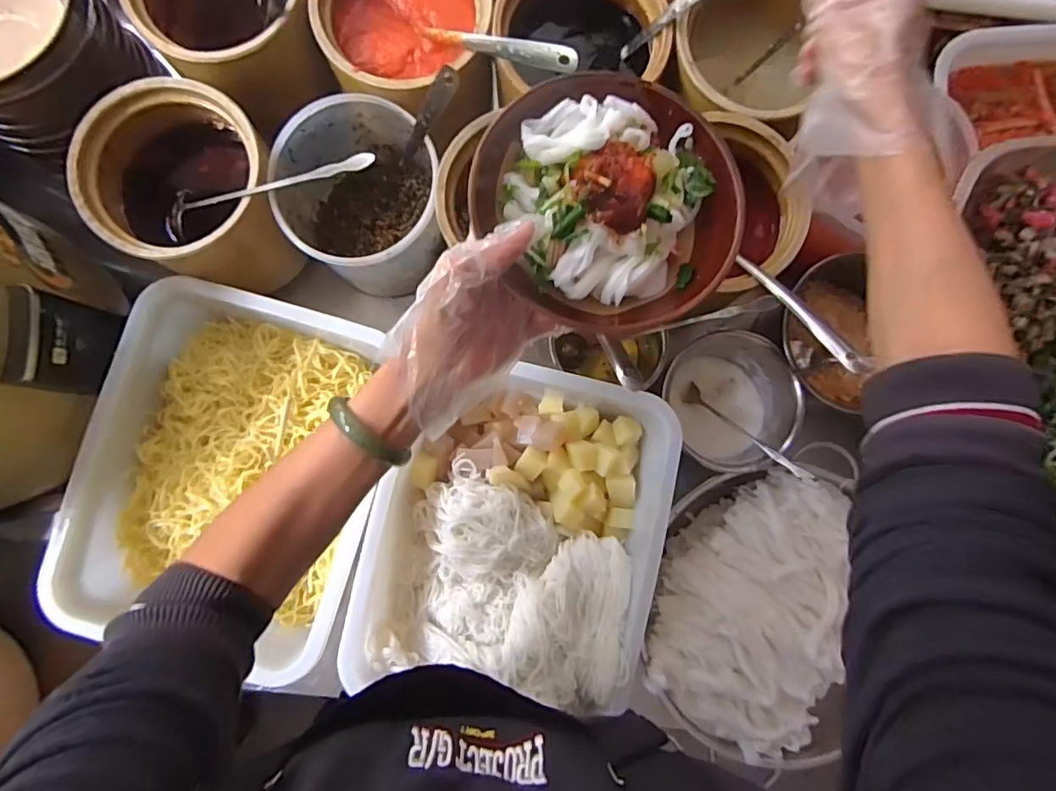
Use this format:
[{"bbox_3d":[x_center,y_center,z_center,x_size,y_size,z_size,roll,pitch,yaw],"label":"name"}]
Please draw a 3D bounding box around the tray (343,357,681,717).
[{"bbox_3d":[-0.011,0.135,0.549,0.266,0.089,0.321,14,86,-1],"label":"tray"}]

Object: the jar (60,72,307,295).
[{"bbox_3d":[-0.312,-0.193,0.539,0.153,0.131,0.160,0,87,-2],"label":"jar"}]

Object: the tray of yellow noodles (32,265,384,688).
[{"bbox_3d":[-0.276,0.072,0.545,0.261,0.080,0.343,16,86,-1],"label":"tray of yellow noodles"}]

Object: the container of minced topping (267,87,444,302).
[{"bbox_3d":[-0.160,-0.190,0.549,0.142,0.127,0.154,0,87,-2],"label":"container of minced topping"}]

